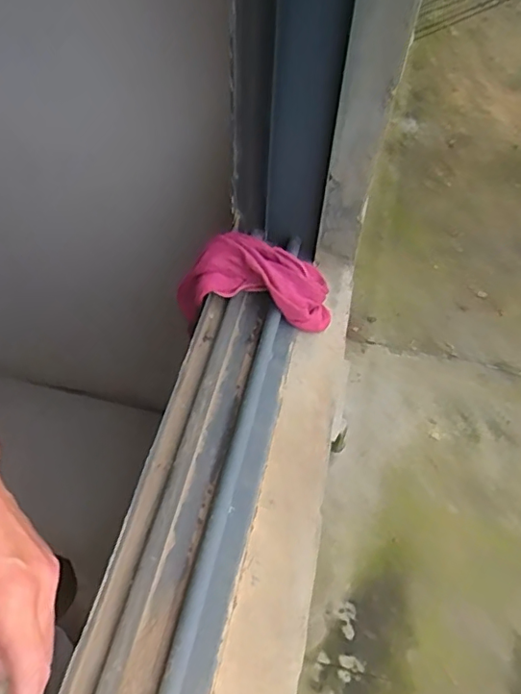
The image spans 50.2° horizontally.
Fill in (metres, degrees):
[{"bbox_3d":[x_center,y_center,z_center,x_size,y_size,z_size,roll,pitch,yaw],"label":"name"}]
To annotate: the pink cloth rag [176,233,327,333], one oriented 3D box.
[{"bbox_3d":[-0.007,-0.063,0.553,0.152,0.073,0.074,4,54,2],"label":"pink cloth rag"}]

